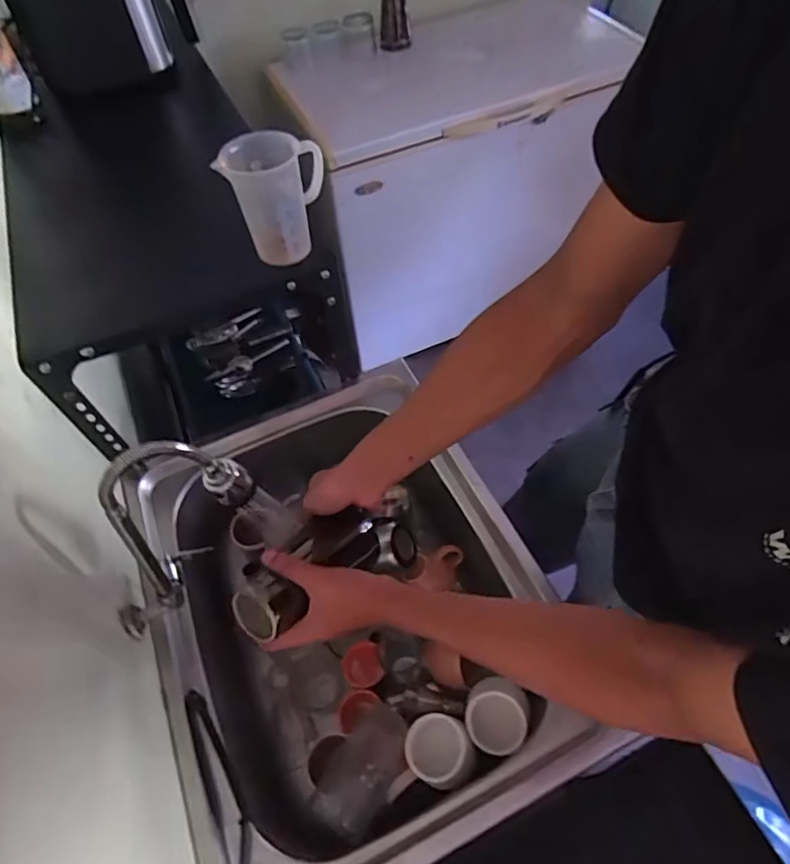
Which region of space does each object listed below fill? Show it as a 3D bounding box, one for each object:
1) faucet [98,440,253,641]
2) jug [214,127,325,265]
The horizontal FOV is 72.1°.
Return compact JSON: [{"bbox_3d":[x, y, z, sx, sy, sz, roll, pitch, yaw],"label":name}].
[{"bbox_3d":[-0.251,0.104,0.592,0.060,0.224,0.201,37,66,26],"label":"faucet"},{"bbox_3d":[-0.143,-0.290,0.676,0.111,0.129,0.079,-8,56,-1],"label":"jug"}]

